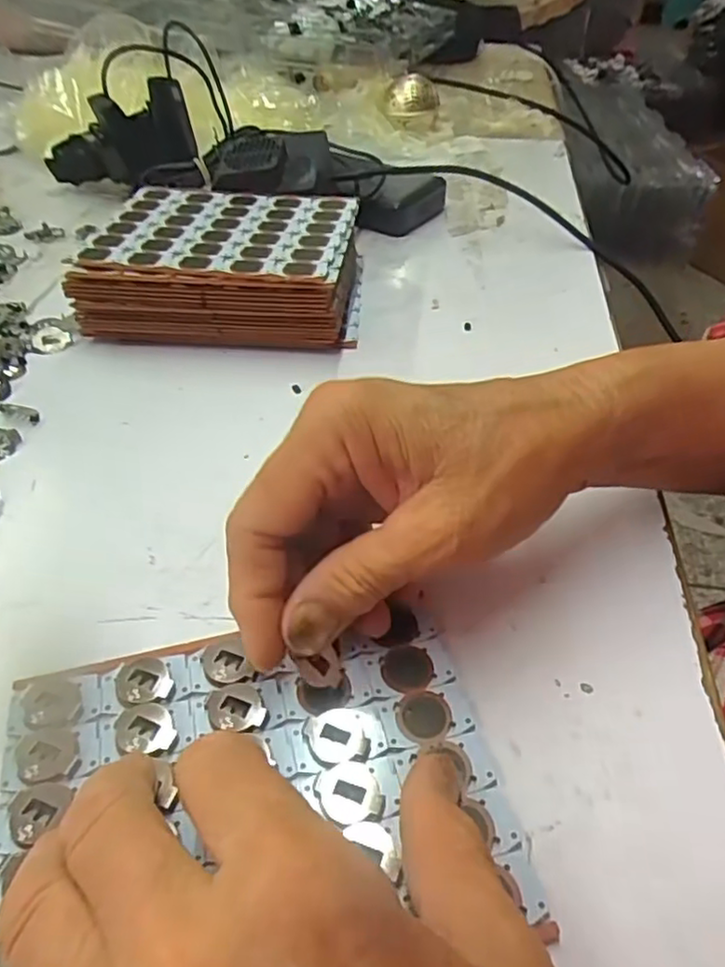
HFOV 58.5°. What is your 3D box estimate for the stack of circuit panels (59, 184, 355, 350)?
[{"bbox_3d":[-0.082,-0.135,0.405,0.156,0.049,0.121,3,44,3],"label":"stack of circuit panels"}]

